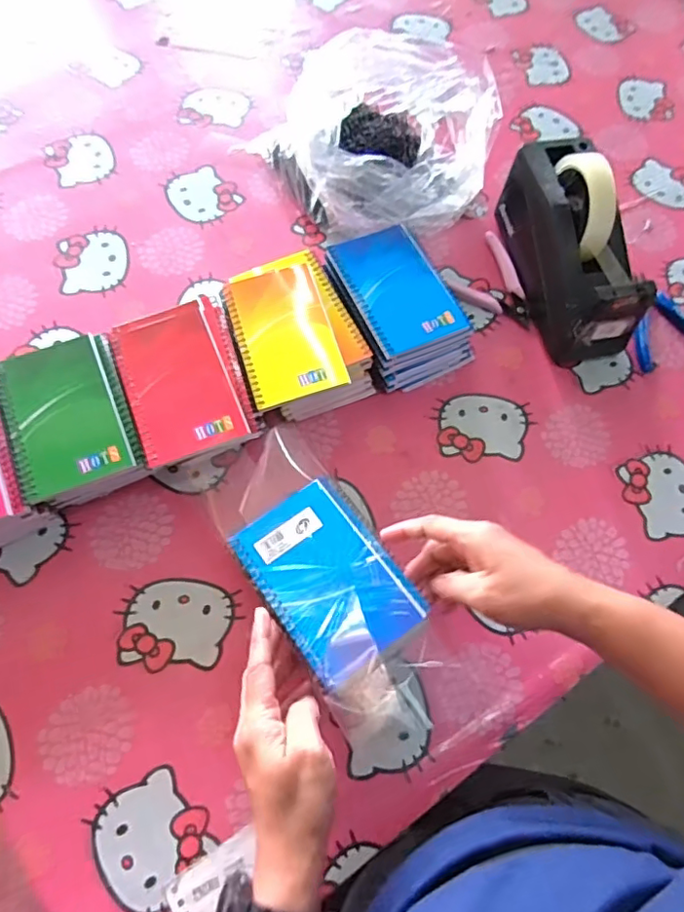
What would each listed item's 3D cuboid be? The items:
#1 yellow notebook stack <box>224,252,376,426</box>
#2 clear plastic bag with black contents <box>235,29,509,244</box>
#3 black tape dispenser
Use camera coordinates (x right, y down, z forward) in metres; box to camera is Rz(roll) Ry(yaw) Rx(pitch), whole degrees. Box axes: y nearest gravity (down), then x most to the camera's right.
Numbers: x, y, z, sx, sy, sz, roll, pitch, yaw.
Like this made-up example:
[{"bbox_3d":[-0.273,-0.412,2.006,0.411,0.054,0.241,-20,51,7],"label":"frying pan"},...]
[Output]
[{"bbox_3d":[-0.047,-0.105,0.514,0.110,0.063,0.148,-25,70,-13],"label":"yellow notebook stack"},{"bbox_3d":[0.027,-0.327,0.579,0.245,0.123,0.183,-1,67,-3],"label":"clear plastic bag with black contents"},{"bbox_3d":[0.224,-0.209,0.541,0.078,0.120,0.205,-12,68,-8],"label":"black tape dispenser"}]

